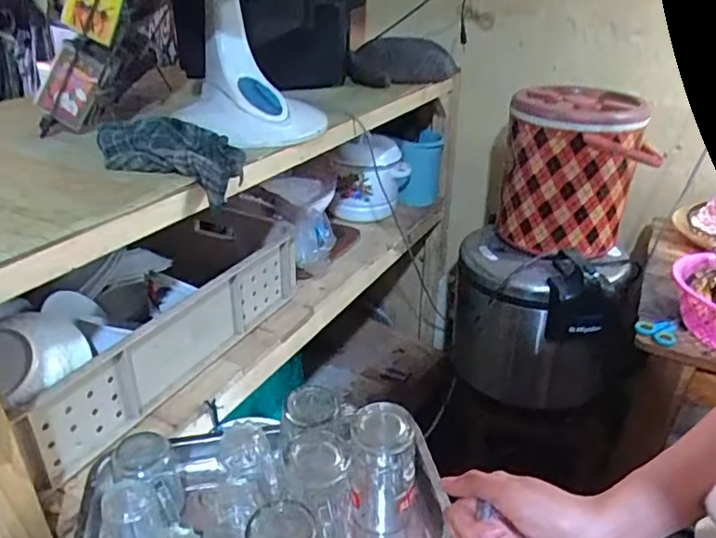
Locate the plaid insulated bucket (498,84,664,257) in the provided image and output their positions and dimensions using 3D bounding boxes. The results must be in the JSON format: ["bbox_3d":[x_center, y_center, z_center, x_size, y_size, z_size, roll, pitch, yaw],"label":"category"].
[{"bbox_3d":[0.458,-0.213,1.240,0.271,0.298,0.225,13,31,17],"label":"plaid insulated bucket"}]

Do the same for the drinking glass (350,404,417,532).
[{"bbox_3d":[0.026,0.215,0.620,0.068,0.125,0.063,3,29,0],"label":"drinking glass"}]

